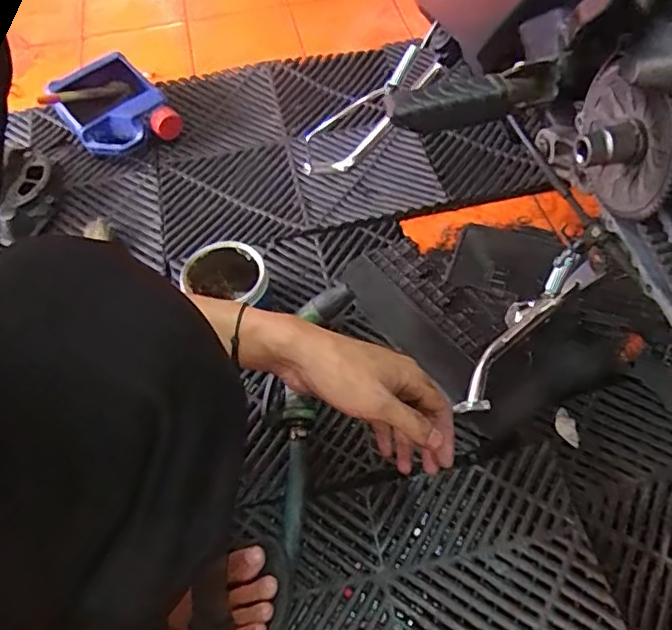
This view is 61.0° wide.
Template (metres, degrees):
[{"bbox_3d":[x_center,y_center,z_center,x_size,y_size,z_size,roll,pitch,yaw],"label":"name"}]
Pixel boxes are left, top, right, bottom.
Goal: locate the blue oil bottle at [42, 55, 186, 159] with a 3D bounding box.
[{"bbox_3d":[-0.354,-0.322,0.901,0.212,0.065,0.147,39,67,24],"label":"blue oil bottle"}]

